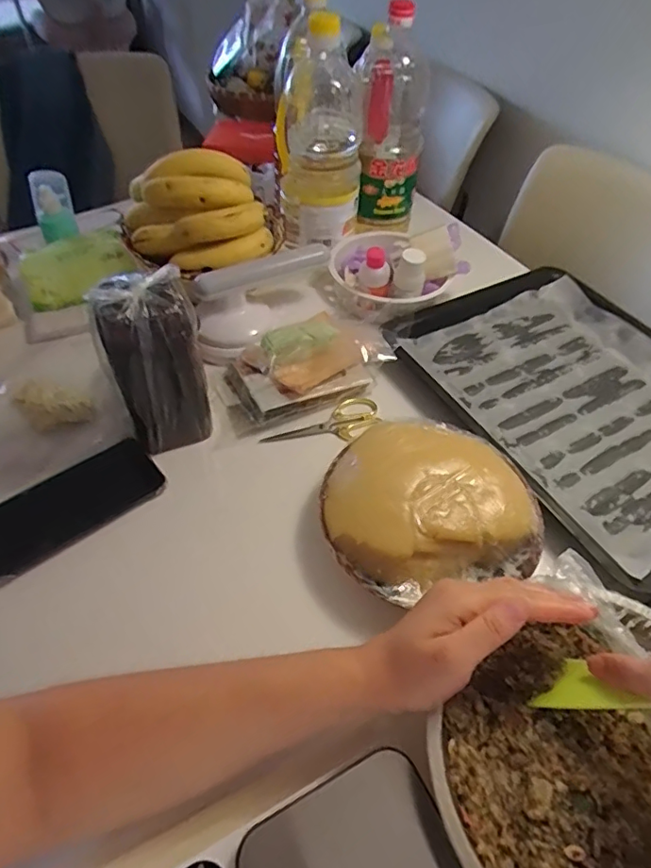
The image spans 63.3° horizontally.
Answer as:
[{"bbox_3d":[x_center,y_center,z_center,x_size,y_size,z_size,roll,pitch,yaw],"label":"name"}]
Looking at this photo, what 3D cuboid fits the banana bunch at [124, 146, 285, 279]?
[{"bbox_3d":[-0.151,-0.275,0.641,0.198,0.101,0.134,-4,50,-7],"label":"banana bunch"}]

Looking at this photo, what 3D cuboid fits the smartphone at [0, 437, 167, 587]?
[{"bbox_3d":[-0.239,0.067,0.497,0.163,0.015,0.082,-32,59,-25],"label":"smartphone"}]

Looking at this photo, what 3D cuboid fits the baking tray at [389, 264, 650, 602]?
[{"bbox_3d":[0.291,-0.042,0.596,0.307,0.035,0.384,-24,56,-20],"label":"baking tray"}]

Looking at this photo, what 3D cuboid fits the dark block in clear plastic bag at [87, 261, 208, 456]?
[{"bbox_3d":[-0.157,-0.060,0.492,0.080,0.168,0.060,-17,53,-15],"label":"dark block in clear plastic bag"}]

